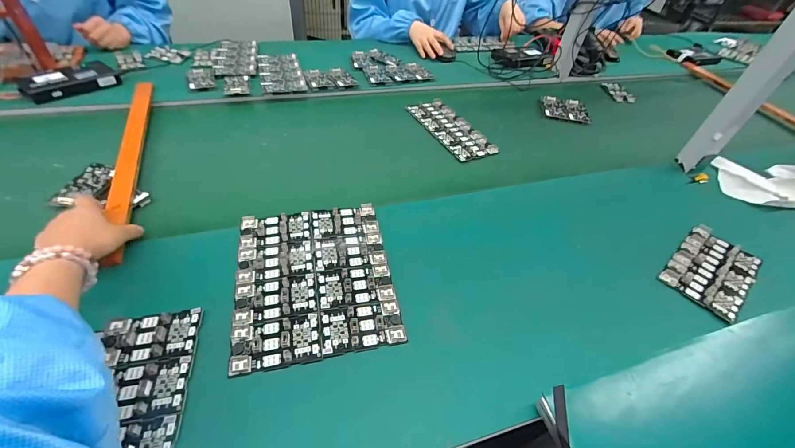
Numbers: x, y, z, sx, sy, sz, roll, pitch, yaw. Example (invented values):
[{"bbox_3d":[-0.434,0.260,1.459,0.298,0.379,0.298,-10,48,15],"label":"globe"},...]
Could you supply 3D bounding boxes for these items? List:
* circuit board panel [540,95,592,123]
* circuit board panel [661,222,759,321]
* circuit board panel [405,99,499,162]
[{"bbox_3d":[0.416,-0.286,0.865,0.104,0.011,0.112,10,47,3],"label":"circuit board panel"},{"bbox_3d":[0.480,0.067,0.531,0.166,0.014,0.095,-30,57,-29],"label":"circuit board panel"},{"bbox_3d":[0.114,-0.208,0.756,0.100,0.006,0.220,-21,53,-24],"label":"circuit board panel"}]

